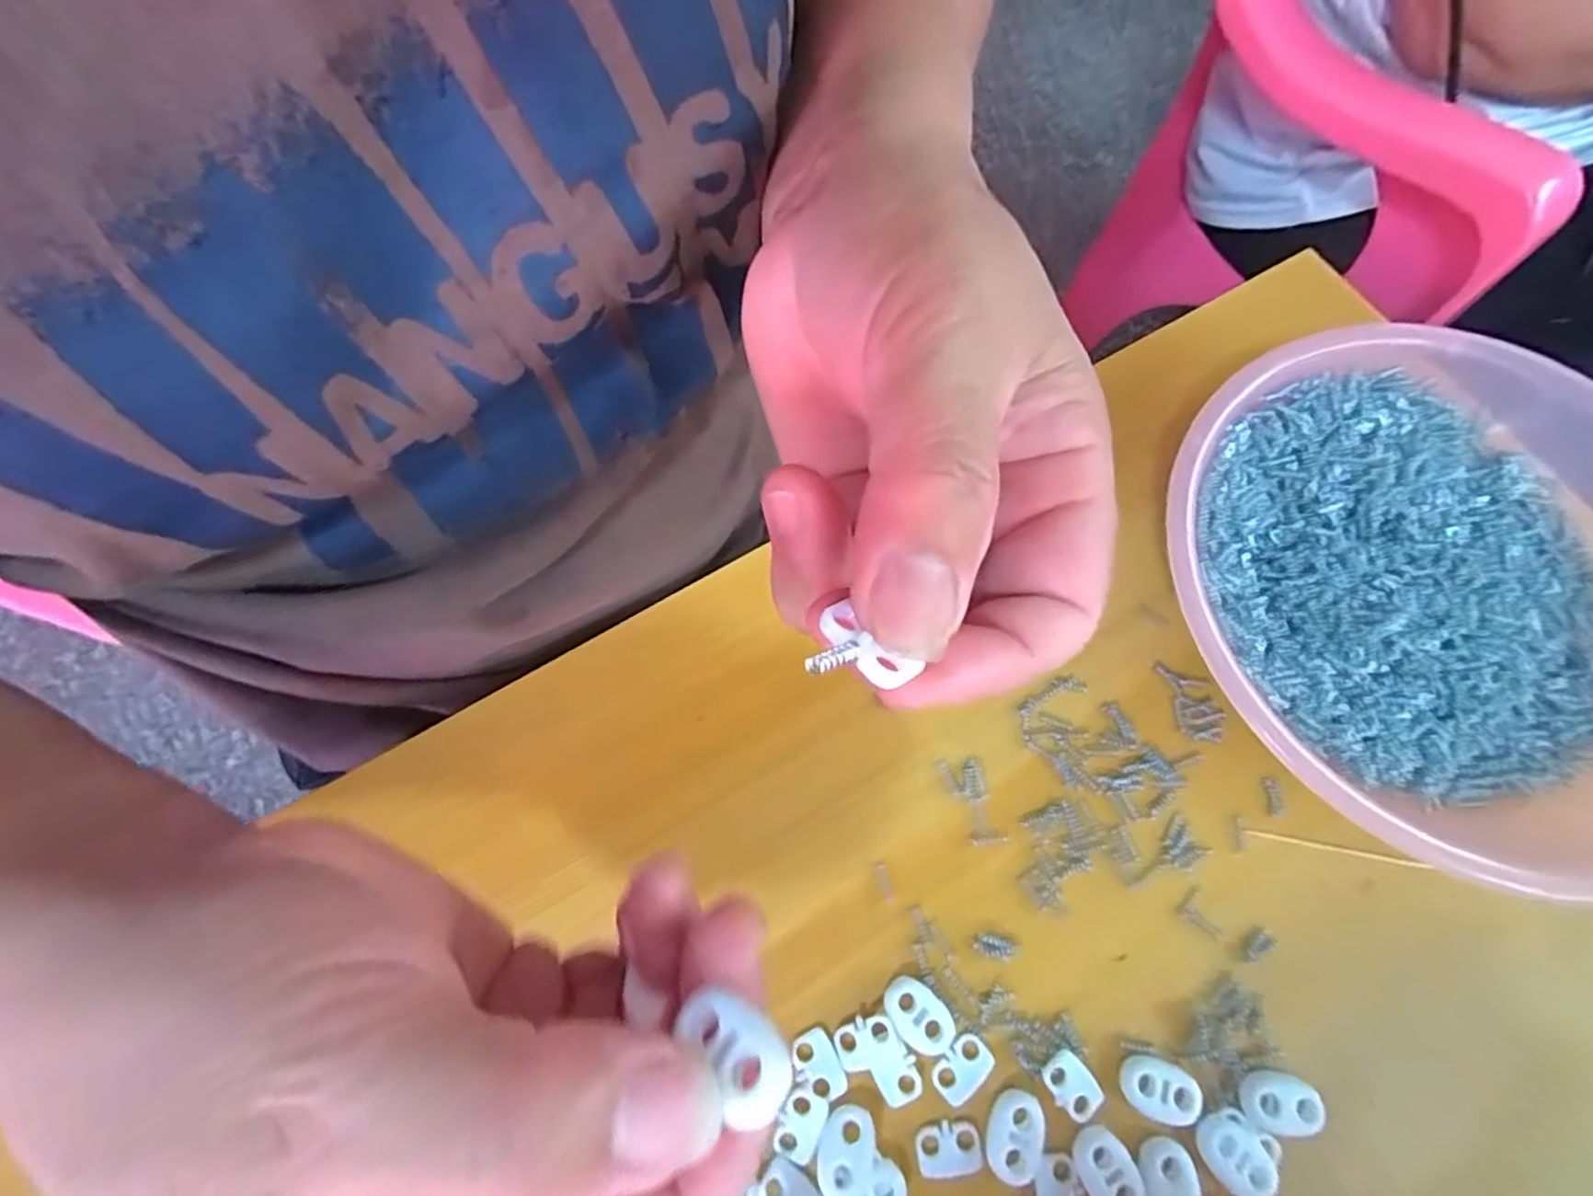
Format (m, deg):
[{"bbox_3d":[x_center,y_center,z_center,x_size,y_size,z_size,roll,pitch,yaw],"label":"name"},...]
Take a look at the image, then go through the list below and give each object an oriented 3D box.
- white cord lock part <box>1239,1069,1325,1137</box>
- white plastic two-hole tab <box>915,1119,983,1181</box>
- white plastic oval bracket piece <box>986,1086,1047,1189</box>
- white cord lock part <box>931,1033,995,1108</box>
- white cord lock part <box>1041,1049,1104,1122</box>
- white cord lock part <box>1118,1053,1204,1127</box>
[{"bbox_3d":[0.139,0.145,0.199,0.021,0.005,0.016,9,71,2],"label":"white cord lock part"},{"bbox_3d":[0.043,0.156,0.195,0.018,0.004,0.013,-7,71,-3],"label":"white plastic two-hole tab"},{"bbox_3d":[0.062,0.153,0.196,0.015,0.005,0.022,23,72,7],"label":"white plastic oval bracket piece"},{"bbox_3d":[0.049,0.138,0.202,0.012,0.004,0.018,42,75,13],"label":"white cord lock part"},{"bbox_3d":[0.080,0.142,0.200,0.012,0.004,0.018,-35,75,-12],"label":"white cord lock part"},{"bbox_3d":[0.105,0.142,0.200,0.021,0.005,0.015,19,71,6],"label":"white cord lock part"}]

